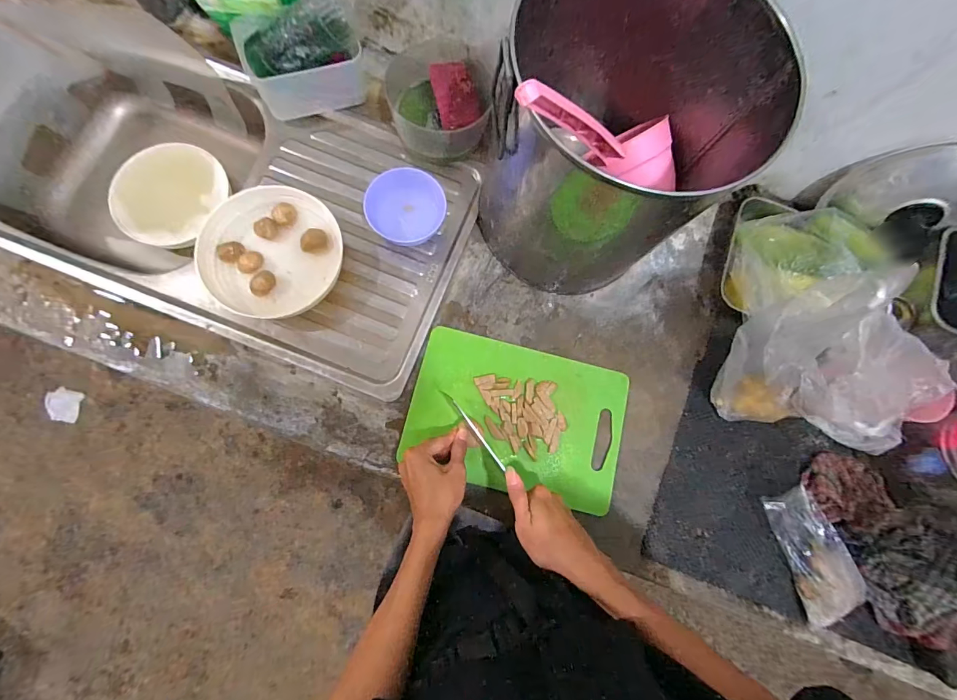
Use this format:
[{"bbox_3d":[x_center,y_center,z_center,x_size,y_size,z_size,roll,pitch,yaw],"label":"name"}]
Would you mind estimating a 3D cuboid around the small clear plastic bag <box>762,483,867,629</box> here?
[{"bbox_3d":[0.451,0.273,0.540,0.080,0.035,0.168,-20,82,-8],"label":"small clear plastic bag"}]

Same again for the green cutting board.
[{"bbox_3d":[0.054,0.094,0.571,0.295,0.012,0.197,14,81,0],"label":"green cutting board"}]

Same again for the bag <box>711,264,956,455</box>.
[{"bbox_3d":[0.393,0.030,0.484,0.104,0.216,0.155,9,79,-3],"label":"bag"}]

